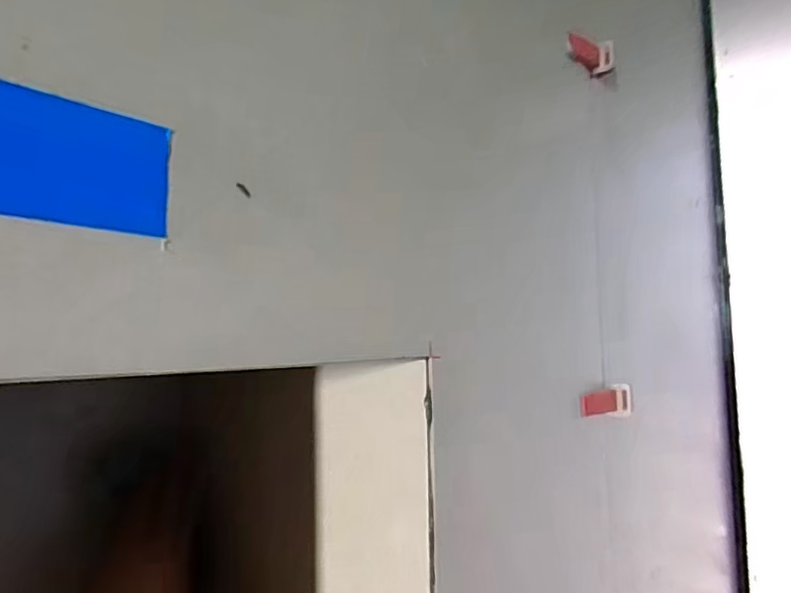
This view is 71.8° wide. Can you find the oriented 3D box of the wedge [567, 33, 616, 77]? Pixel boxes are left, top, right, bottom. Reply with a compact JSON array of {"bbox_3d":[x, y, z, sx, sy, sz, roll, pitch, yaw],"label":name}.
[{"bbox_3d":[0.183,-0.230,0.511,0.024,0.024,0.059,-5,-6,42],"label":"wedge"}]

